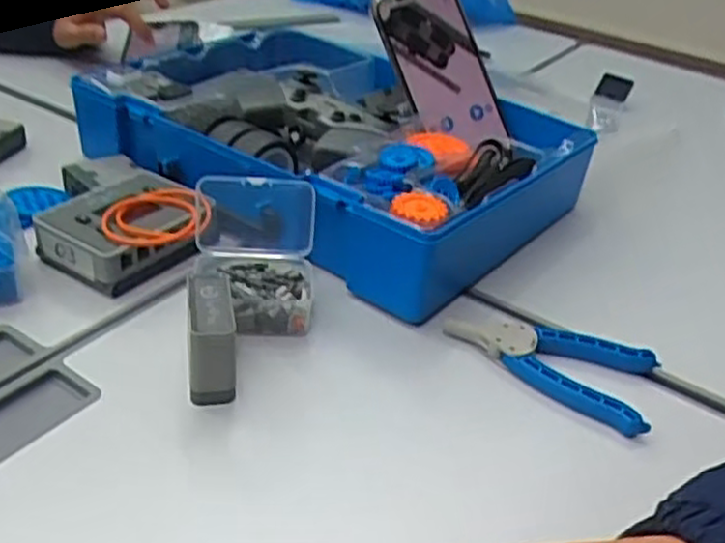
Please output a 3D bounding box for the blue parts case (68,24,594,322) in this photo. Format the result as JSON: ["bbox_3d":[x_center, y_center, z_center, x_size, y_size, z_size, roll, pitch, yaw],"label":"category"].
[{"bbox_3d":[-0.039,-0.115,0.635,0.397,0.074,0.248,28,39,30],"label":"blue parts case"}]

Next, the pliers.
[{"bbox_3d":[0.120,0.052,0.472,0.127,0.020,0.064,25,37,26],"label":"pliers"}]

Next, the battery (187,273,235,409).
[{"bbox_3d":[-0.085,0.037,0.423,0.024,0.059,0.051,-2,34,-13],"label":"battery"}]

